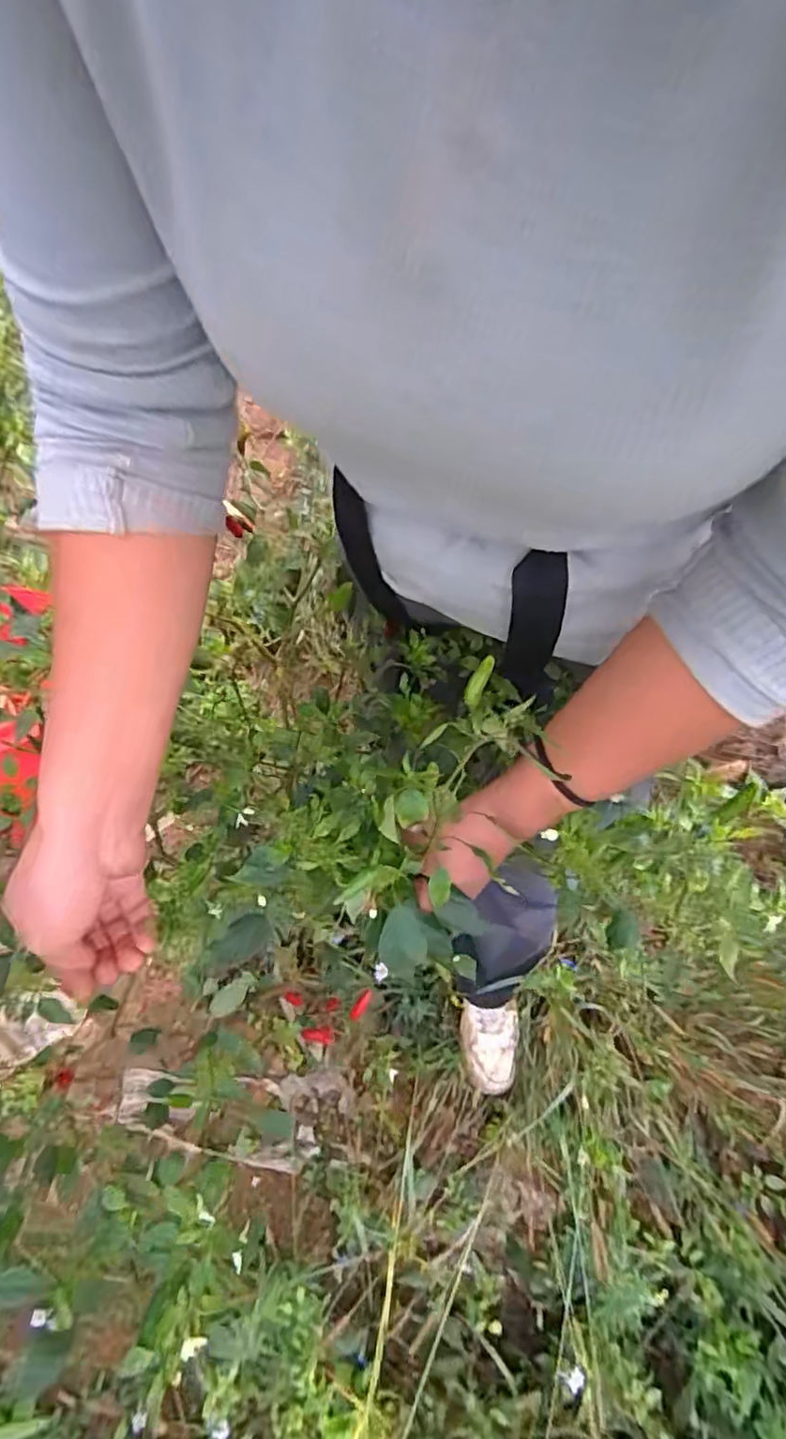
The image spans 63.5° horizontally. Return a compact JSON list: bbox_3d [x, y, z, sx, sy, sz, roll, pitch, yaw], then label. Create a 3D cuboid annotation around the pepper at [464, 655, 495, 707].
[{"bbox_3d":[0.043,-0.020,0.317,0.008,0.006,0.027,25,85,13],"label":"pepper"}]

